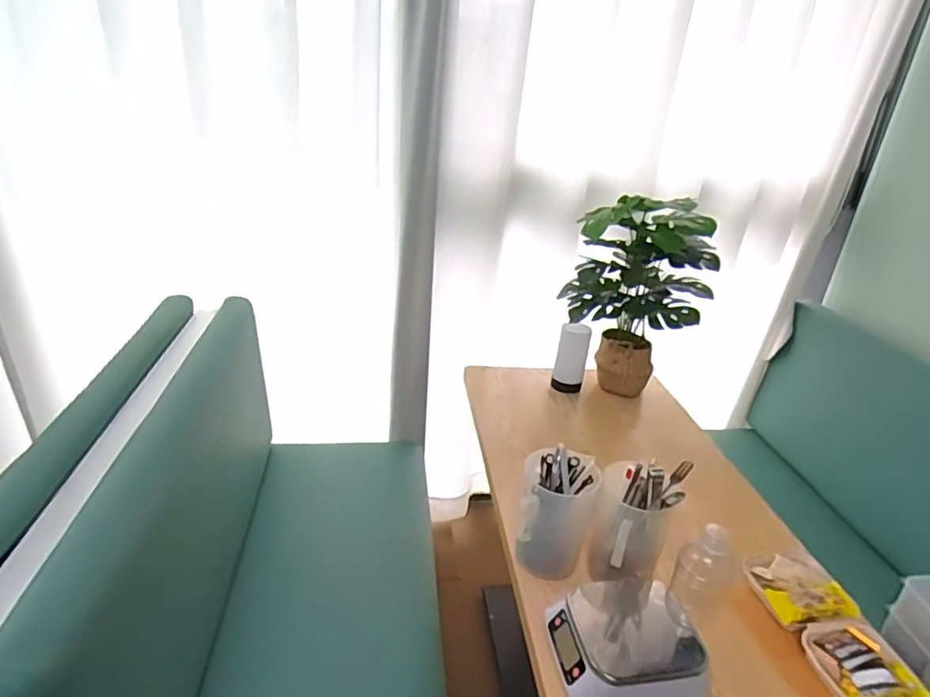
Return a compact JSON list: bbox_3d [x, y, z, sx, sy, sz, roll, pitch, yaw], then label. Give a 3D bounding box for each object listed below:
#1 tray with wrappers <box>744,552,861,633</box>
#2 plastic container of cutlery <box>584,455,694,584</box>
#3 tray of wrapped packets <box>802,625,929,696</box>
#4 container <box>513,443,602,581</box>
[{"bbox_3d":[0.566,0.407,0.988,0.144,0.038,0.146,-3,28,-15],"label":"tray with wrappers"},{"bbox_3d":[0.284,0.280,0.979,0.123,0.251,0.118,12,28,15],"label":"plastic container of cutlery"},{"bbox_3d":[0.596,0.479,0.870,0.150,0.035,0.134,4,27,0],"label":"tray of wrapped packets"},{"bbox_3d":[0.160,0.297,1.030,0.131,0.194,0.131,10,27,11],"label":"container"}]

